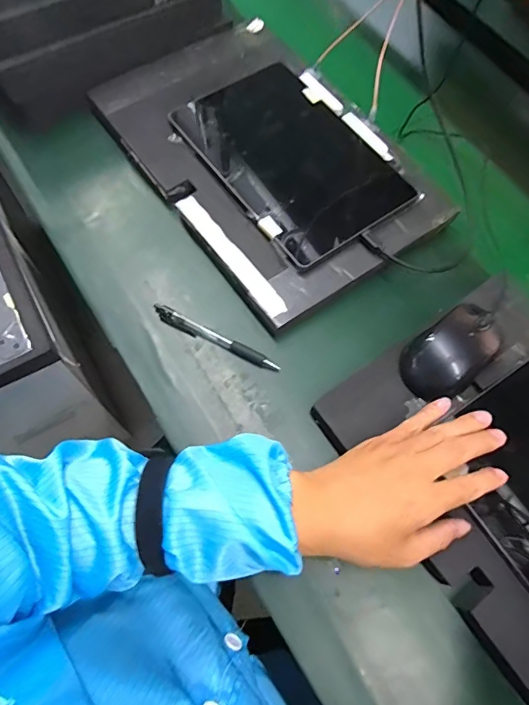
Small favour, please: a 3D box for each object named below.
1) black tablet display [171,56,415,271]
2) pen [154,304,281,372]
[{"bbox_3d":[0.028,-0.229,0.503,0.167,0.017,0.261,-34,74,-14],"label":"black tablet display"},{"bbox_3d":[-0.050,-0.015,0.446,0.140,0.013,0.014,26,68,6],"label":"pen"}]

